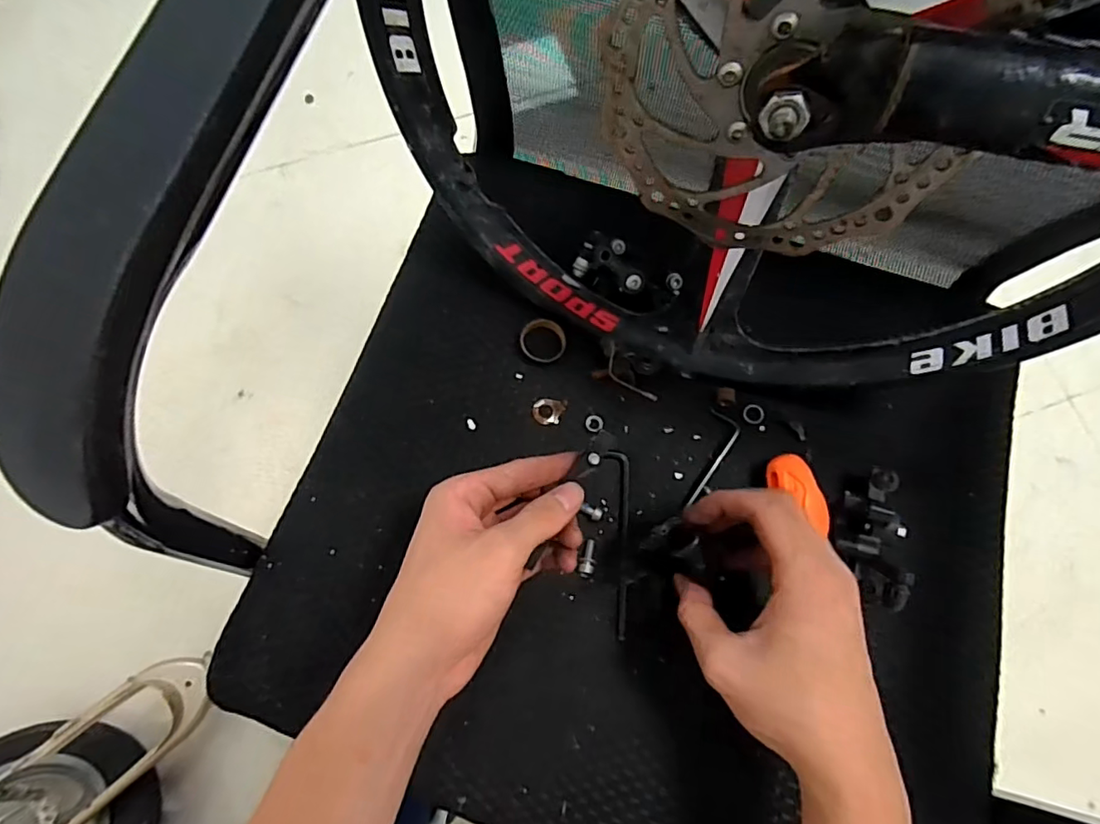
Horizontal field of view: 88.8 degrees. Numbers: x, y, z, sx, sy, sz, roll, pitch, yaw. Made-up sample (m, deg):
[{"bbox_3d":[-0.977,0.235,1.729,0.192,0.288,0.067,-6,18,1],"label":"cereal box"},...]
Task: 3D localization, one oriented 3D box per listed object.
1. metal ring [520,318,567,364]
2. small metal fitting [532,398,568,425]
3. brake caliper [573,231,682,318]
[{"bbox_3d":[-0.005,-0.051,0.397,0.032,0.007,0.034,0,74,-1],"label":"metal ring"},{"bbox_3d":[0.000,-0.001,0.388,0.023,0.004,0.018,5,74,0],"label":"small metal fitting"},{"bbox_3d":[0.054,-0.093,0.391,0.073,0.042,0.032,18,75,4],"label":"brake caliper"}]

